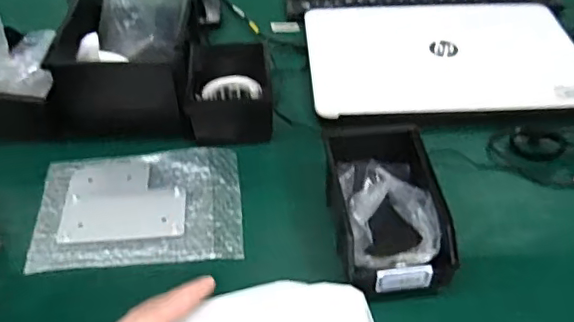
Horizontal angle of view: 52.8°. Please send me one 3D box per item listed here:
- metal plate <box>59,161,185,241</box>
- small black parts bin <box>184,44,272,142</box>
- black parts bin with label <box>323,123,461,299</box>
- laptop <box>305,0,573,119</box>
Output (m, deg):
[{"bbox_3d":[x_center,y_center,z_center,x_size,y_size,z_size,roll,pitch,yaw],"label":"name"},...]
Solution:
[{"bbox_3d":[-0.182,0.043,0.653,0.132,0.004,0.114,-4,46,-2],"label":"metal plate"},{"bbox_3d":[-0.069,-0.085,0.722,0.098,0.069,0.113,-3,46,-1],"label":"small black parts bin"},{"bbox_3d":[0.099,0.043,0.600,0.107,0.068,0.202,-5,46,-3],"label":"black parts bin with label"},{"bbox_3d":[0.215,-0.157,0.810,0.360,0.024,0.249,-3,46,-2],"label":"laptop"}]

